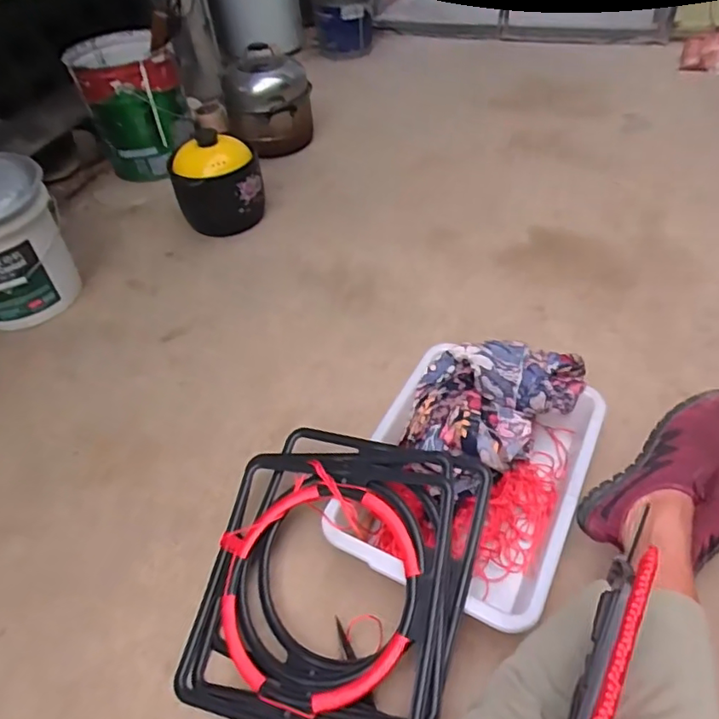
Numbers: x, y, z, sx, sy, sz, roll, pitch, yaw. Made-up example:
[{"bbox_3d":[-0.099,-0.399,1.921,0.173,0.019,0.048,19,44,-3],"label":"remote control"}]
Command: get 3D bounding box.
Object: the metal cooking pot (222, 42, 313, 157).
[{"bbox_3d":[-0.270,-0.757,1.656,0.249,0.237,0.238,-3,47,4],"label":"metal cooking pot"}]

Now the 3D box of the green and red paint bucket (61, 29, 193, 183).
[{"bbox_3d":[-0.656,-0.741,1.639,0.261,0.303,0.279,-3,47,4],"label":"green and red paint bucket"}]

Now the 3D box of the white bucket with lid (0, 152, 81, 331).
[{"bbox_3d":[-0.760,-0.245,1.170,0.273,0.307,0.238,-33,52,-22],"label":"white bucket with lid"}]

